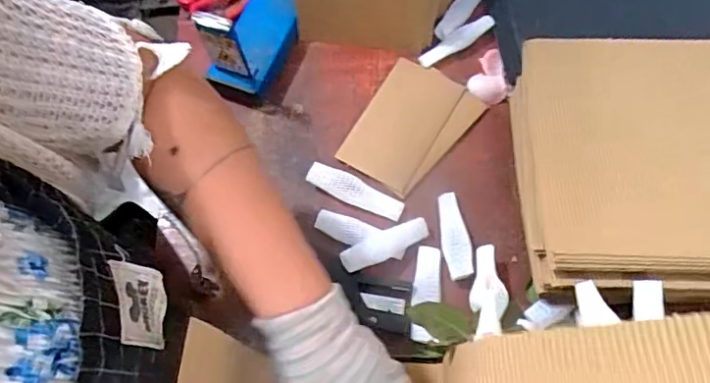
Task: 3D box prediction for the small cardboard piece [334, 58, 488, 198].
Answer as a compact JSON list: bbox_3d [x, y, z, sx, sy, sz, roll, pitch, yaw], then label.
[{"bbox_3d":[0.057,-0.067,0.570,0.100,0.005,0.137,31,74,13],"label":"small cardboard piece"}]

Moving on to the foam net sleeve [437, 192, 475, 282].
[{"bbox_3d":[0.094,0.041,0.518,0.025,0.012,0.081,-7,70,0],"label":"foam net sleeve"}]

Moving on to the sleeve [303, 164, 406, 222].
[{"bbox_3d":[0.001,0.000,0.539,0.097,0.016,0.025,26,73,11],"label":"sleeve"}]

